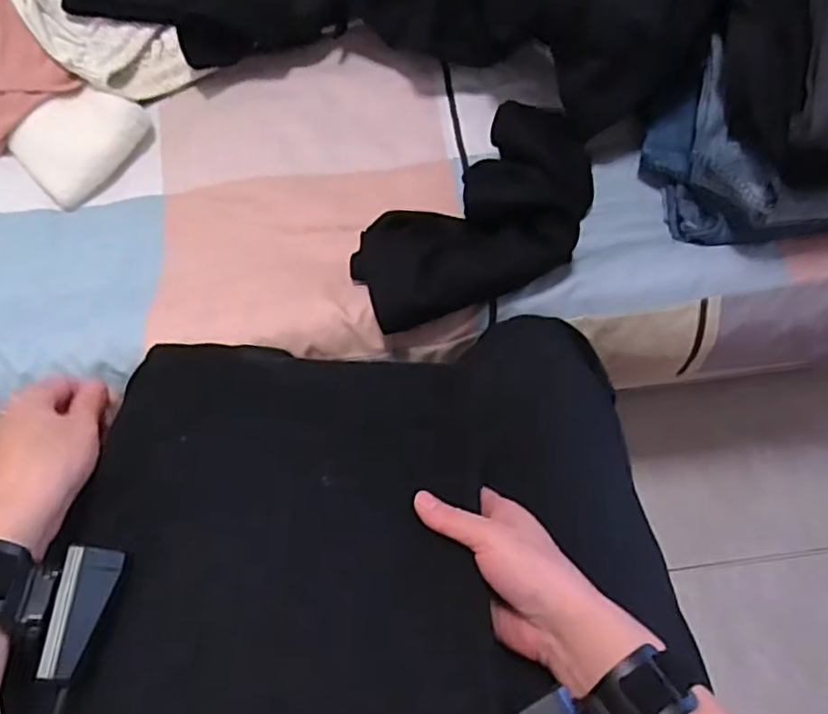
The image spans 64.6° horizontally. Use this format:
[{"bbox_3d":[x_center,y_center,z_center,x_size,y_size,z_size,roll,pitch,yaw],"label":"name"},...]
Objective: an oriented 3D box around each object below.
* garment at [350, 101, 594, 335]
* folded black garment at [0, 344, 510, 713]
[{"bbox_3d":[0.072,-0.133,0.646,0.295,0.082,0.164,-38,76,-14],"label":"garment"},{"bbox_3d":[-0.085,0.108,0.397,0.258,0.031,0.243,0,70,-2],"label":"folded black garment"}]

